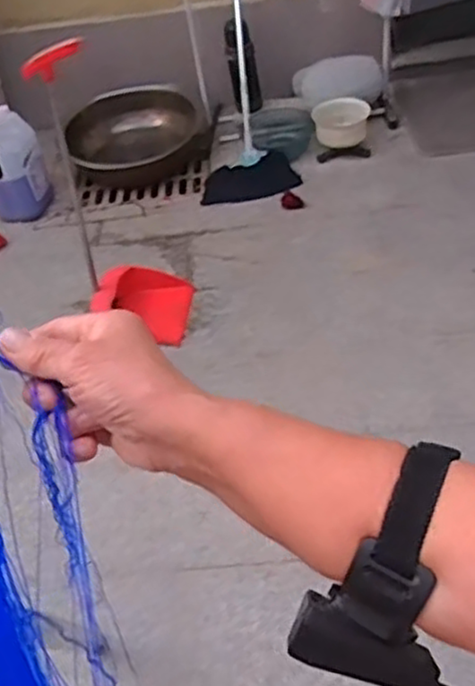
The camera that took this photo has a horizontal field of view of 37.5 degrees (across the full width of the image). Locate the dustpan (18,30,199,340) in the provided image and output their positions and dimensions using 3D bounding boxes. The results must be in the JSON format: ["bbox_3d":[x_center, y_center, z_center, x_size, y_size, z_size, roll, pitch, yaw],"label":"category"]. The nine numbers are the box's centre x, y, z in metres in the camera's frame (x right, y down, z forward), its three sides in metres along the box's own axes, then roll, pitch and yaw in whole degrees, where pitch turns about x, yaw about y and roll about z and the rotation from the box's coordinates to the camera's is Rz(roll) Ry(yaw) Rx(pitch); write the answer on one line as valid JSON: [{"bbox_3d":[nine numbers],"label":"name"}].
[{"bbox_3d":[-0.327,-0.379,1.920,0.324,0.879,0.276,-10,44,-1],"label":"dustpan"}]

